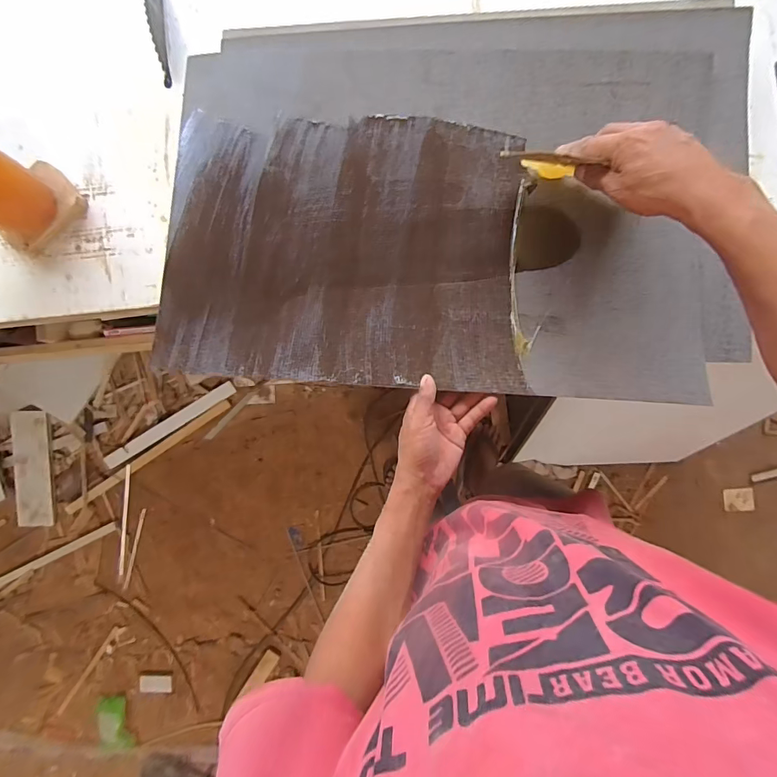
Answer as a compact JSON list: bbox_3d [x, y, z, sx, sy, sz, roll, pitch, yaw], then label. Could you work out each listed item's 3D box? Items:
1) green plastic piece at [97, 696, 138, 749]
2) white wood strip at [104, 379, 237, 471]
[{"bbox_3d":[-0.870,1.063,1.292,0.086,0.027,0.174,-15,88,2],"label":"green plastic piece"},{"bbox_3d":[-0.704,0.117,1.313,0.472,0.028,0.044,-32,87,2],"label":"white wood strip"}]

